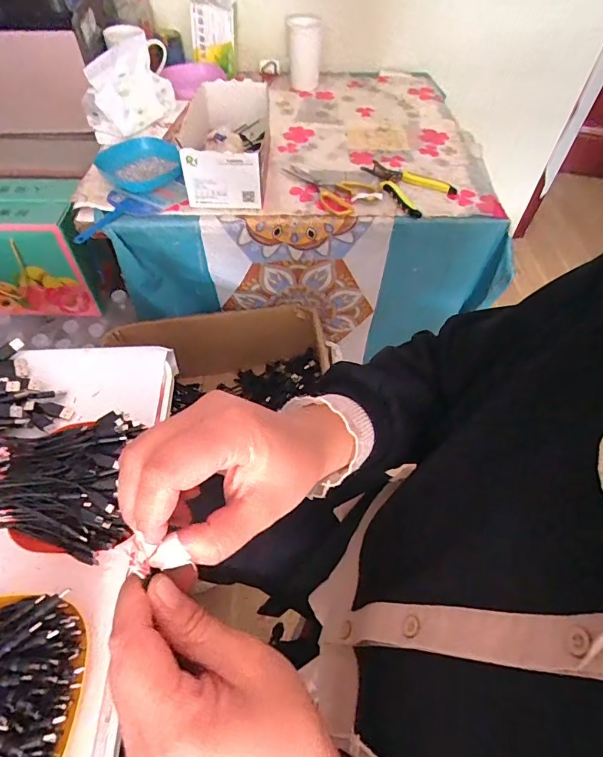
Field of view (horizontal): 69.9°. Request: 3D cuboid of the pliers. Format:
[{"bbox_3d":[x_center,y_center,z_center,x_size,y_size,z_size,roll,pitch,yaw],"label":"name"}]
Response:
[{"bbox_3d":[0.178,-0.344,0.768,0.118,0.012,0.153,-38,64,-25],"label":"pliers"}]

